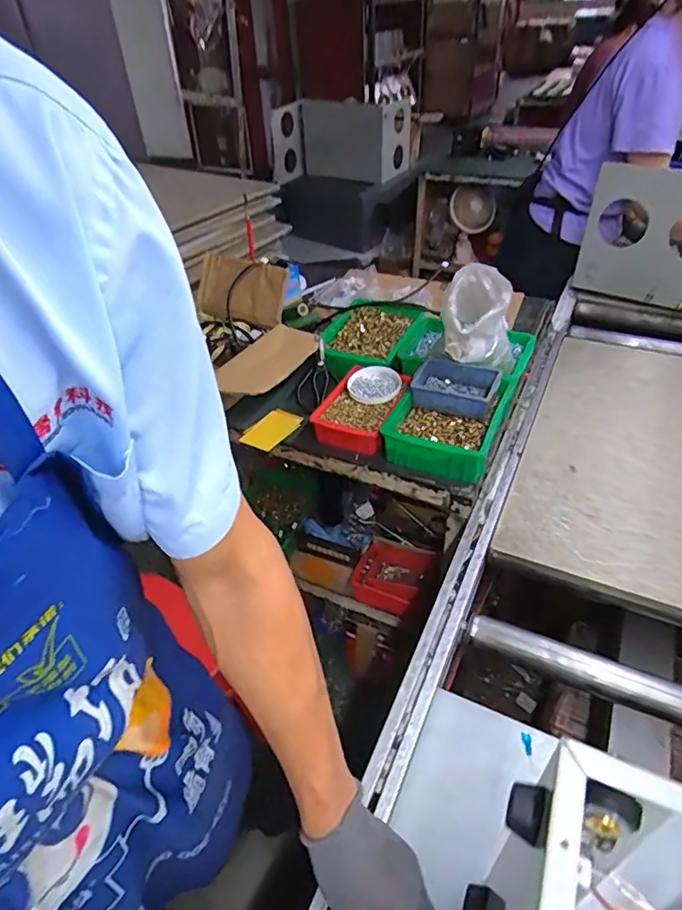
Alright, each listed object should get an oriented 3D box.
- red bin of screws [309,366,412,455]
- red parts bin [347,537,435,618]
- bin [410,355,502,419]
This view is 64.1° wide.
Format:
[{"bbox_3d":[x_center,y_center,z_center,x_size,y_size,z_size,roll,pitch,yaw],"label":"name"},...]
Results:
[{"bbox_3d":[0.039,-0.085,1.027,0.140,0.059,0.187,16,44,21],"label":"red bin of screws"},{"bbox_3d":[0.112,0.269,1.216,0.171,0.078,0.143,17,45,23],"label":"red parts bin"},{"bbox_3d":[0.209,-0.127,1.004,0.149,0.045,0.103,15,44,21],"label":"bin"}]

